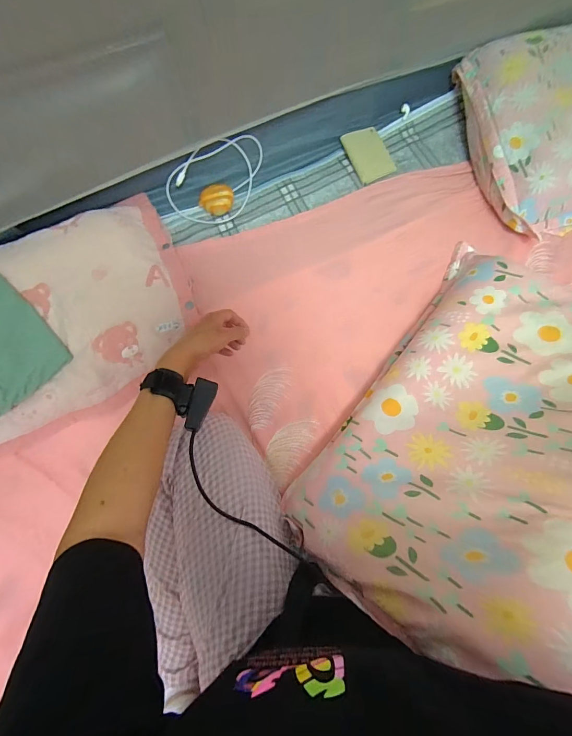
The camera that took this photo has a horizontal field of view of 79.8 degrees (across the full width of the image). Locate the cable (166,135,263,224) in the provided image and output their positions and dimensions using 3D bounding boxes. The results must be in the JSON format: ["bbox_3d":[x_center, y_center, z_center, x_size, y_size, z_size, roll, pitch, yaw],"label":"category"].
[{"bbox_3d":[-0.130,-0.363,0.678,0.197,0.020,0.126,-24,115,-7],"label":"cable"}]

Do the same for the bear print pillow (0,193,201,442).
[{"bbox_3d":[-0.427,-0.066,0.580,0.534,0.097,0.321,-27,78,-8],"label":"bear print pillow"}]

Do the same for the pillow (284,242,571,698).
[{"bbox_3d":[0.276,0.071,0.462,0.555,0.101,0.376,-44,42,-18],"label":"pillow"}]

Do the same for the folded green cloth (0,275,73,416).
[{"bbox_3d":[-0.460,-0.041,0.543,0.142,0.013,0.201,-40,88,-22],"label":"folded green cloth"}]

